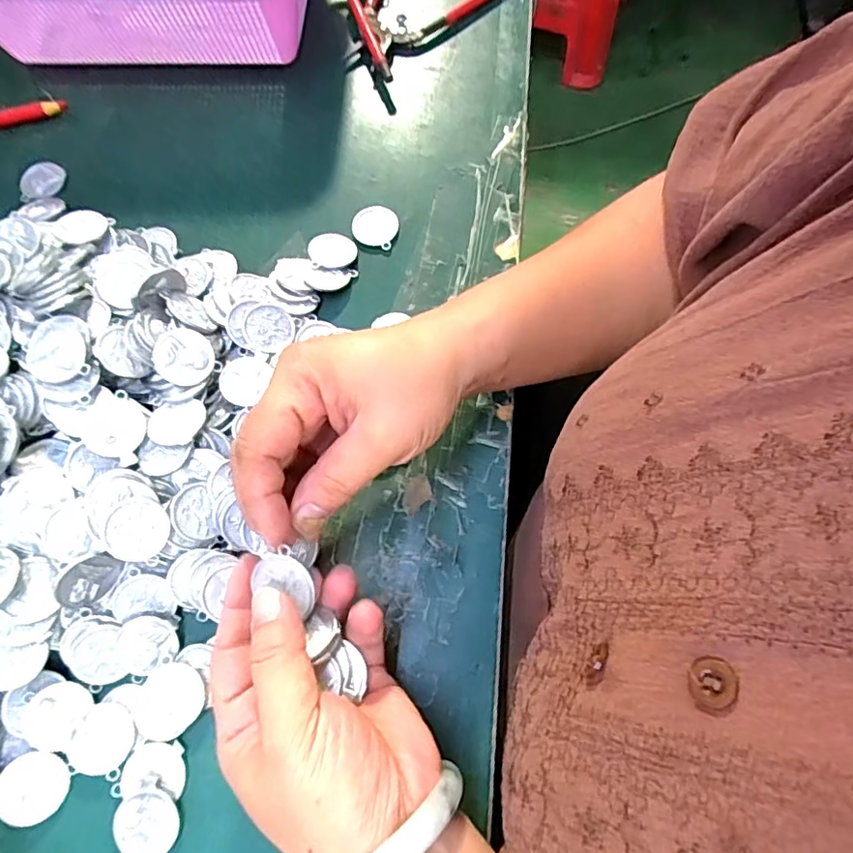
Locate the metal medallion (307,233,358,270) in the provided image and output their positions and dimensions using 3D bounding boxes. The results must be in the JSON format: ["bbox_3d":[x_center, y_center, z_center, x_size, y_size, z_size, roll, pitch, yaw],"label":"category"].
[{"bbox_3d":[-0.059,-0.110,0.353,0.029,0.004,0.031,16,63,-5],"label":"metal medallion"}]

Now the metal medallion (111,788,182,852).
[{"bbox_3d":[-0.128,0.181,0.254,0.030,0.004,0.028,0,71,1],"label":"metal medallion"}]

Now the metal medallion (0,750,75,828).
[{"bbox_3d":[-0.182,0.167,0.259,0.029,0.004,0.030,4,76,-17],"label":"metal medallion"}]

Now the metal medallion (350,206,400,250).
[{"bbox_3d":[-0.033,-0.130,0.363,0.030,0.004,0.030,0,71,1],"label":"metal medallion"}]

